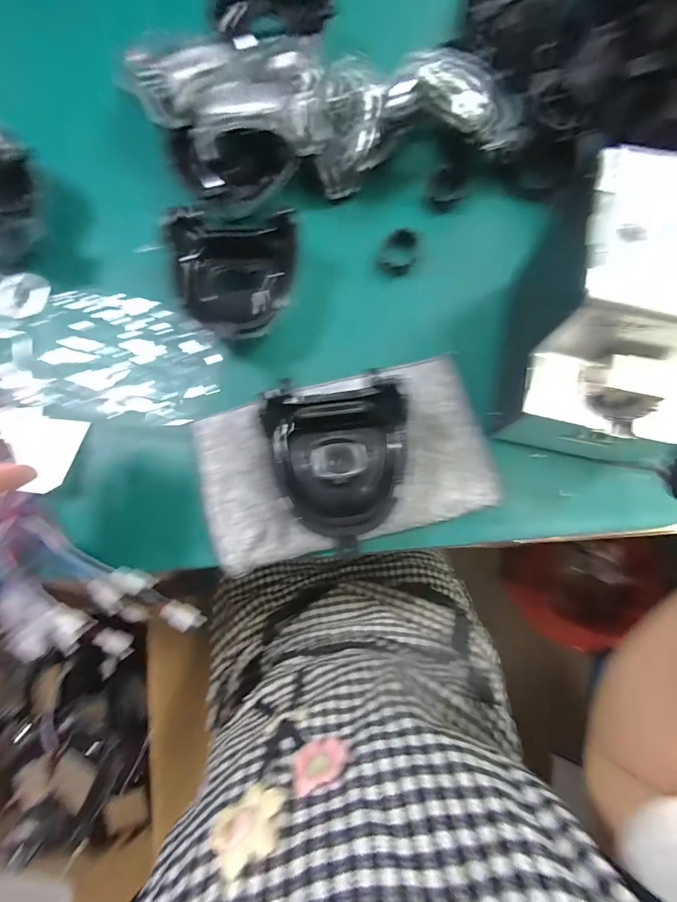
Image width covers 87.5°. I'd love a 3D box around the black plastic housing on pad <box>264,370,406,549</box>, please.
[{"bbox_3d":[0.002,0.011,0.311,0.124,0.042,0.146,-10,79,0],"label":"black plastic housing on pad"}]

